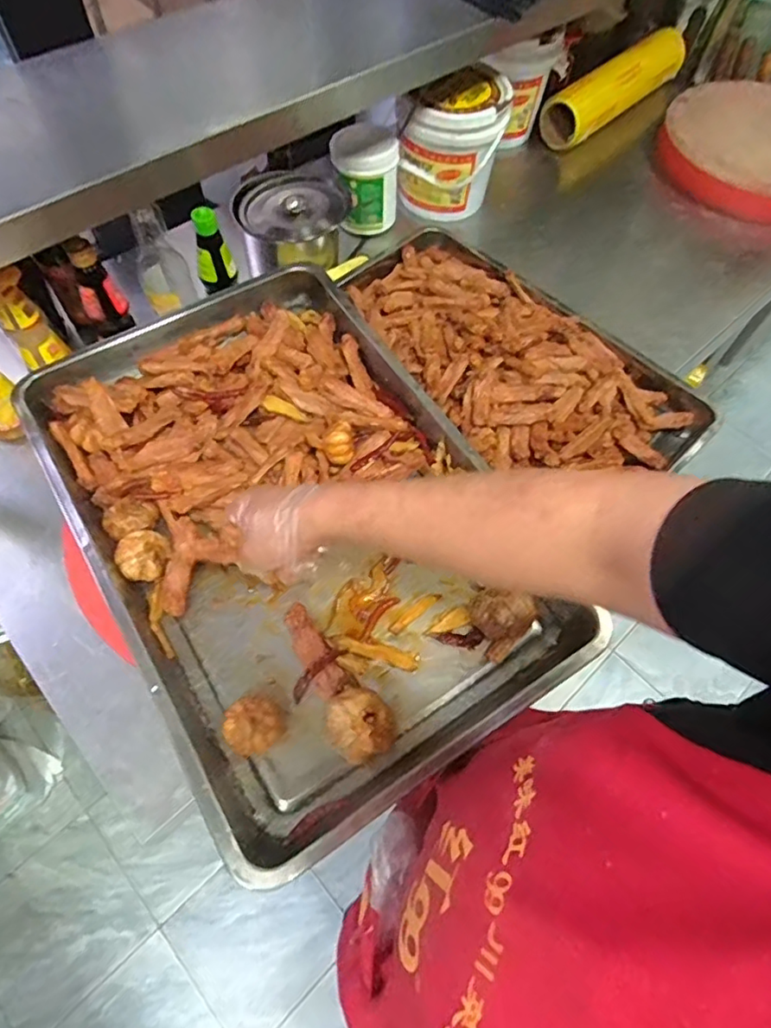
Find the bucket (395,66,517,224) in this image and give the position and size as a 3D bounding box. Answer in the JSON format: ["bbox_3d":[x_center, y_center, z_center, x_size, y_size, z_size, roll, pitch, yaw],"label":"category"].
[{"bbox_3d":[0.121,-0.646,1.022,0.167,0.187,0.156,13,63,5],"label":"bucket"}]

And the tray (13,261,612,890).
[{"bbox_3d":[-0.104,-0.009,0.617,0.379,0.063,0.584,-29,68,-16],"label":"tray"}]

